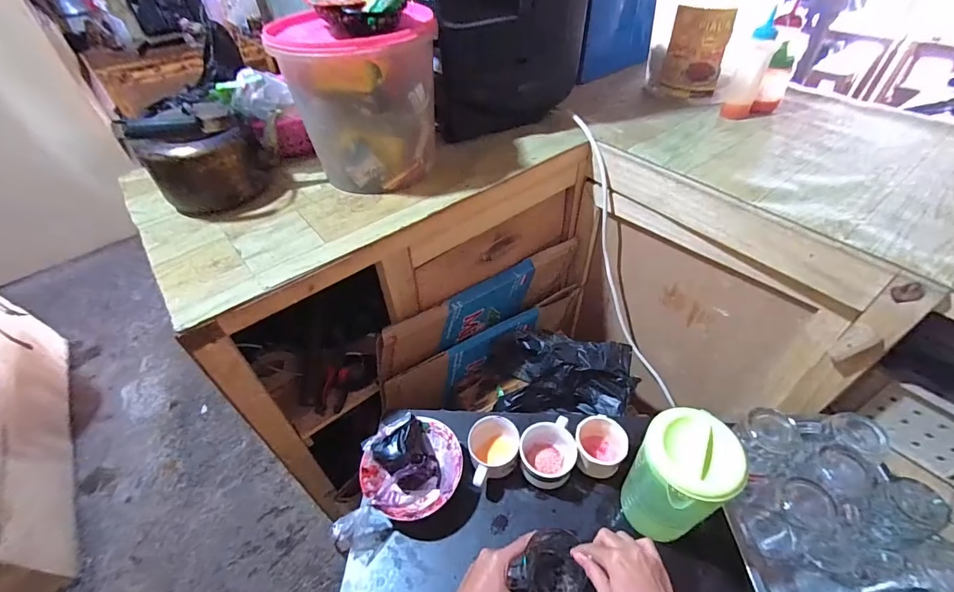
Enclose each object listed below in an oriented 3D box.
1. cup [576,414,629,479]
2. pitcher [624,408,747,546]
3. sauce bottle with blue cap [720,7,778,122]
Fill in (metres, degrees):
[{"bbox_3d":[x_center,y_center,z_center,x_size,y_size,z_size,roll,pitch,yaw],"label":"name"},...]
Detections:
[{"bbox_3d":[0.196,0.239,0.658,0.077,0.076,0.088,34,57,30],"label":"cup"},{"bbox_3d":[0.260,0.246,0.553,0.101,0.194,0.106,-2,47,2],"label":"pitcher"},{"bbox_3d":[0.546,-0.448,0.829,0.063,0.162,0.068,21,51,21],"label":"sauce bottle with blue cap"}]

